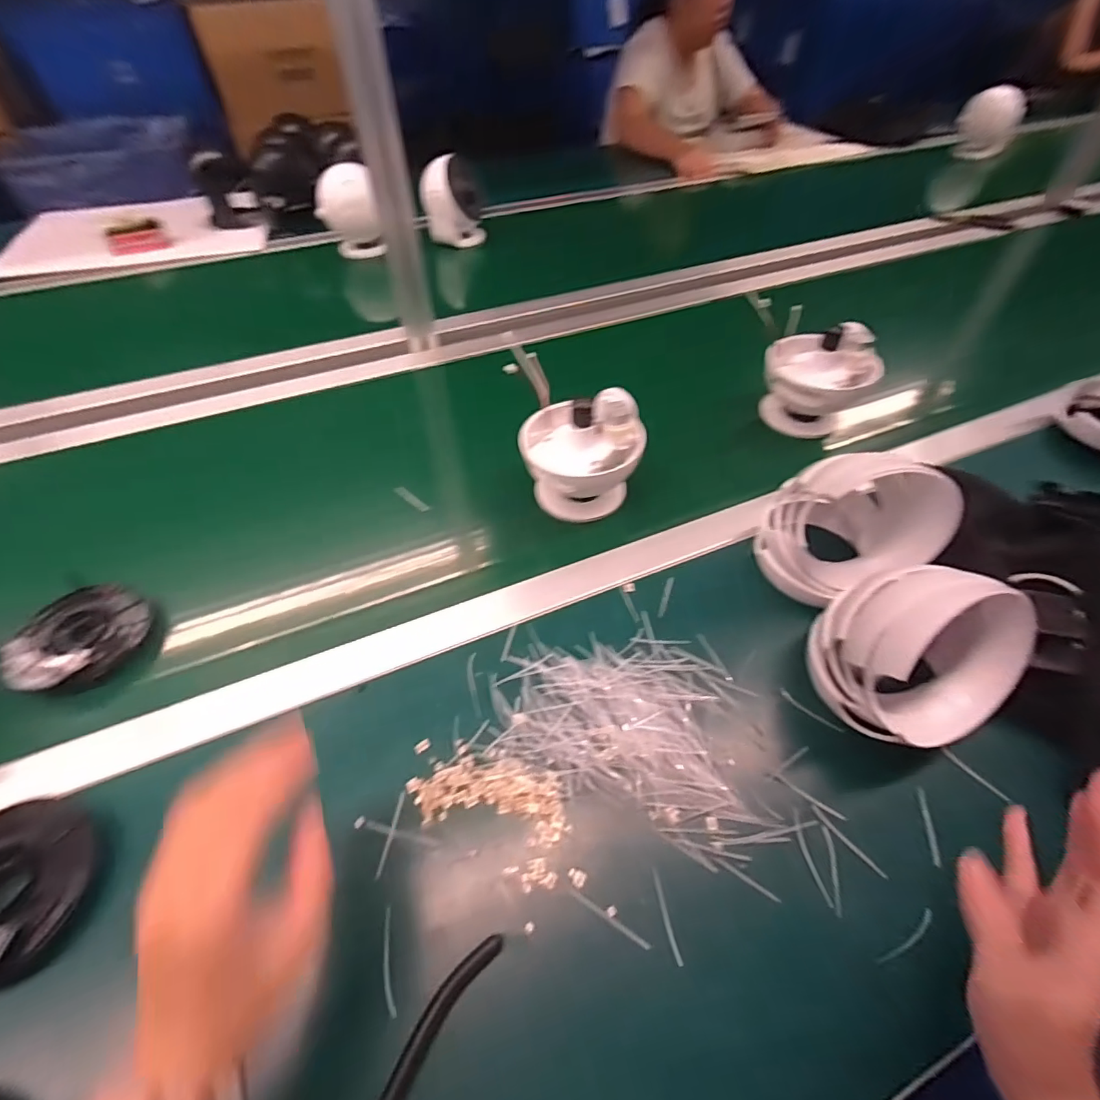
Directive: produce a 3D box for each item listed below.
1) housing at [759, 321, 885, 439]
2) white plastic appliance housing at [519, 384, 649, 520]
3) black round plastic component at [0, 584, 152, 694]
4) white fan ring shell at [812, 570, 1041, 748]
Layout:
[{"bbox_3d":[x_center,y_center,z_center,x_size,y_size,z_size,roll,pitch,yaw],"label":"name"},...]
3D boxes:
[{"bbox_3d":[0.309,-0.177,0.585,0.092,0.117,0.109,-9,51,-10],"label":"housing"},{"bbox_3d":[0.032,-0.092,0.512,0.114,0.115,0.099,3,50,-1],"label":"white plastic appliance housing"},{"bbox_3d":[-0.399,0.074,0.426,0.090,0.035,0.096,1,50,-2],"label":"black round plastic component"},{"bbox_3d":[0.252,0.070,0.349,0.095,0.119,0.105,-23,53,-17],"label":"white fan ring shell"}]

